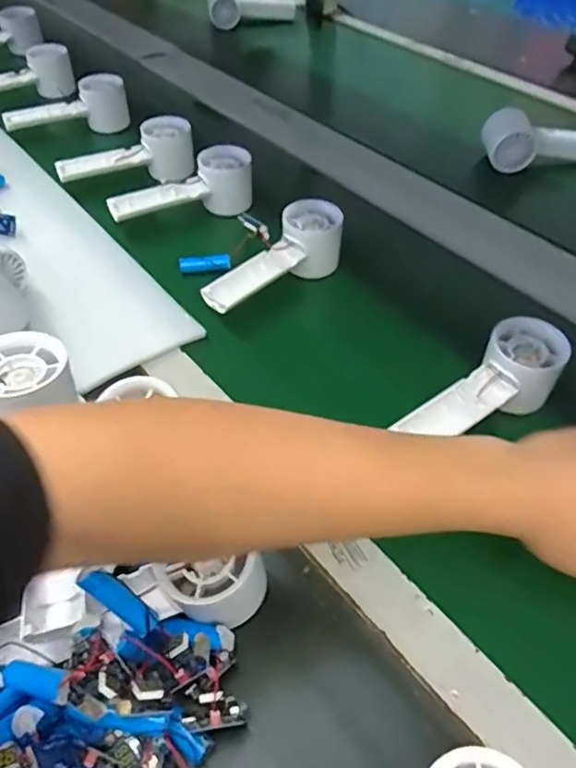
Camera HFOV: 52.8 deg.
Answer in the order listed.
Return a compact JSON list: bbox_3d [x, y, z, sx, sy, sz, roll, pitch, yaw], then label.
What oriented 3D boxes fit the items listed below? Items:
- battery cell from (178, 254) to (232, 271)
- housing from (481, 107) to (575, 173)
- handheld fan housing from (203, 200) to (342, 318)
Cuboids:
[{"bbox_3d":[-0.083,-0.122,0.579,0.051,0.012,0.016,-2,49,-1],"label":"battery cell"},{"bbox_3d":[0.322,-0.296,0.717,0.163,0.064,0.047,0,49,1],"label":"housing"},{"bbox_3d":[-0.015,-0.119,0.549,0.156,0.051,0.052,-32,56,-24],"label":"handheld fan housing"}]

